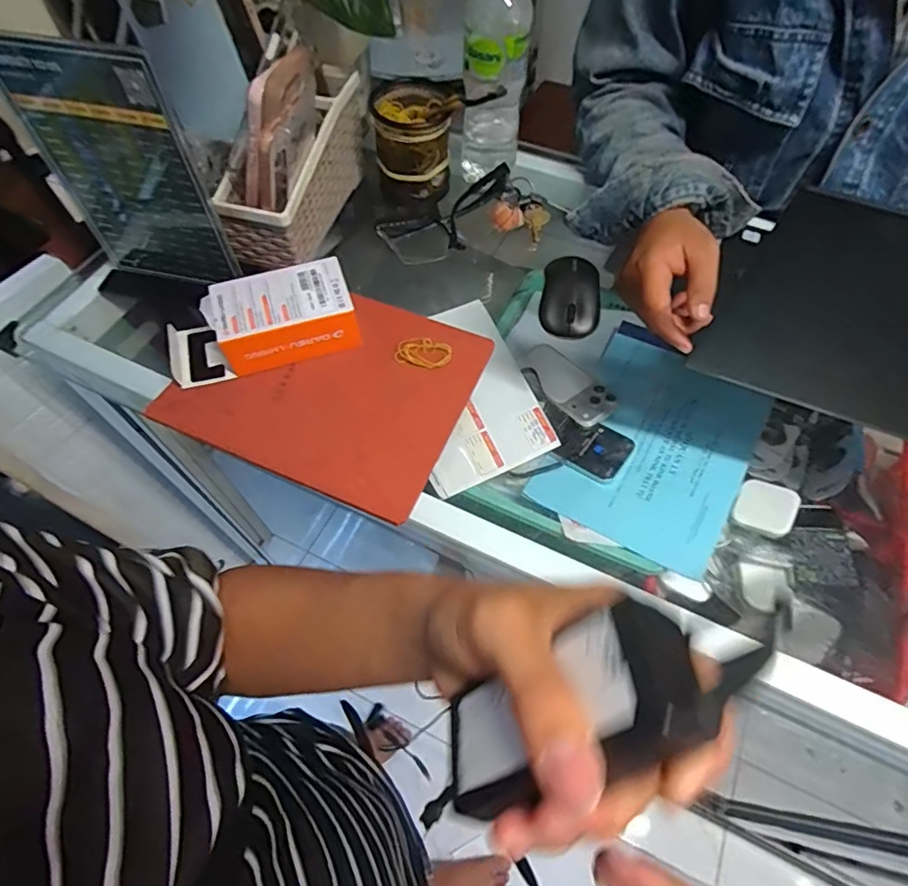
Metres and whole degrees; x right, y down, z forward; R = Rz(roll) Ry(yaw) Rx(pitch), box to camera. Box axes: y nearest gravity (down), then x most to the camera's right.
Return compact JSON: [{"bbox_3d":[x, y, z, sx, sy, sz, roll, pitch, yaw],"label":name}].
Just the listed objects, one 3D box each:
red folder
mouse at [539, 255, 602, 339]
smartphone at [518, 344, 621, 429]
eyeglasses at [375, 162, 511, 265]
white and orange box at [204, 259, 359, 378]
[{"bbox_3d":[-0.108,-0.054,0.477,0.235,0.014,0.192,24,66,6],"label":"red folder"},{"bbox_3d":[0.117,-0.146,0.522,0.058,0.031,0.083,9,61,6],"label":"mouse"},{"bbox_3d":[0.150,-0.082,0.709,0.076,0.016,0.151,-28,56,-21],"label":"smartphone"},{"bbox_3d":[-0.005,-0.245,0.573,0.145,0.049,0.055,-32,63,5],"label":"eyeglasses"},{"bbox_3d":[-0.156,-0.115,0.488,0.125,0.055,0.075,-18,62,-9],"label":"white and orange box"}]

